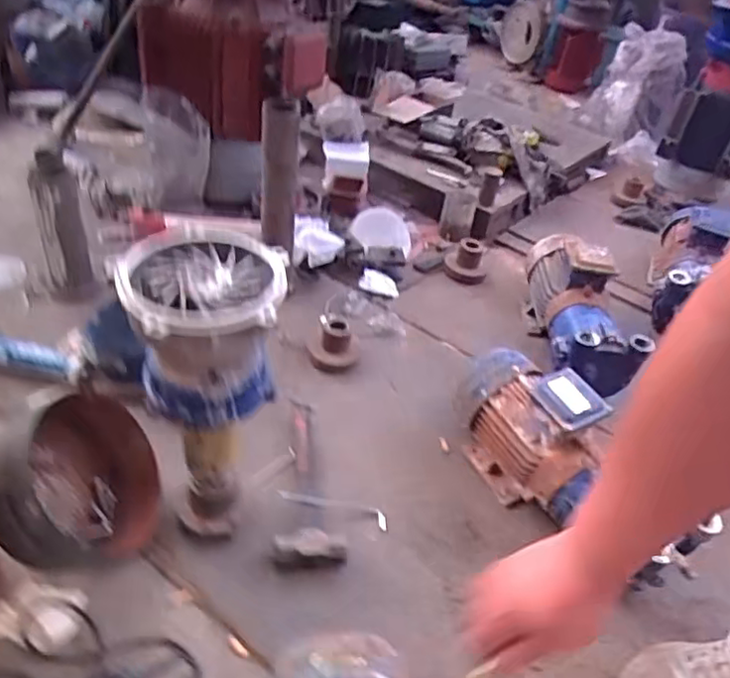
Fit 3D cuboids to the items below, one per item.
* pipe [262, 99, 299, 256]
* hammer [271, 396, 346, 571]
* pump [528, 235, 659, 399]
[{"bbox_3d":[-0.197,-0.370,1.486,0.074,0.352,0.073,9,40,-3],"label":"pipe"},{"bbox_3d":[-0.109,0.233,1.148,0.113,0.044,0.387,2,40,-11],"label":"hammer"},{"bbox_3d":[0.482,-0.072,1.485,0.160,0.211,0.443,6,40,-6],"label":"pump"}]

